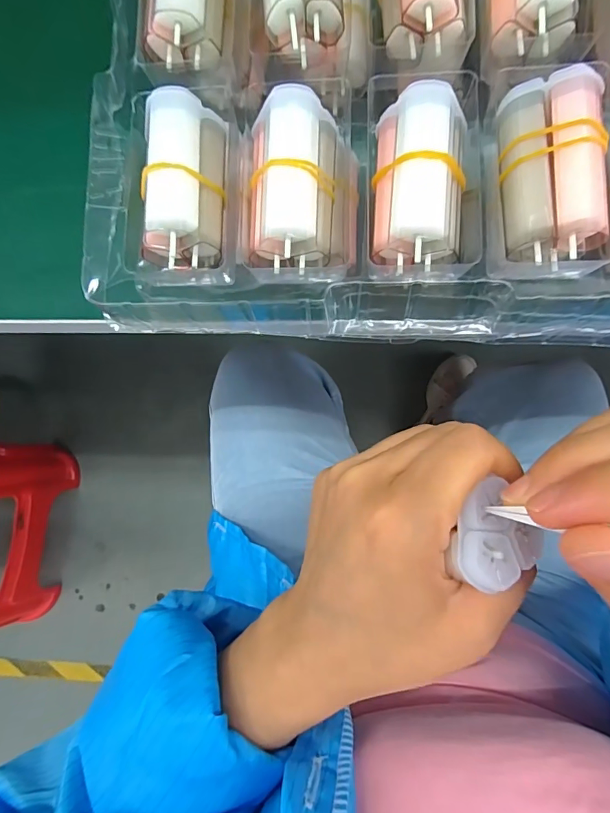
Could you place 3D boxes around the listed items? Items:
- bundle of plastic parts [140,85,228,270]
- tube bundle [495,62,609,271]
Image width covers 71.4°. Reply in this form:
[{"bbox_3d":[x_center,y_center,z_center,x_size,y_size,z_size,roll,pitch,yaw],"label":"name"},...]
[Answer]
[{"bbox_3d":[-0.052,-0.097,0.184,0.031,0.024,0.070,1,83,4],"label":"bundle of plastic parts"},{"bbox_3d":[0.098,-0.094,0.169,0.033,0.026,0.067,-2,82,4],"label":"tube bundle"}]

